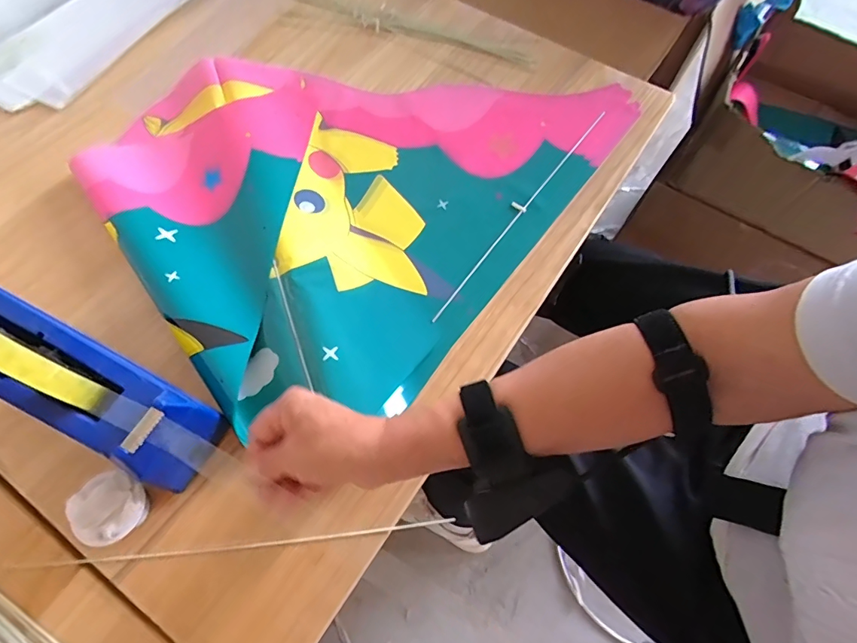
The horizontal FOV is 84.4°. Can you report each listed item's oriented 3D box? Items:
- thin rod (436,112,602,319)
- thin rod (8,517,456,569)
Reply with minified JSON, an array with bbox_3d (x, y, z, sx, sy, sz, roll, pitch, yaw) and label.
[{"bbox_3d":[0.112,-0.133,0.531,0.007,0.006,0.359,34,70,13],"label":"thin rod"},{"bbox_3d":[-0.155,0.181,0.382,0.341,0.008,0.007,-5,66,-3],"label":"thin rod"}]

